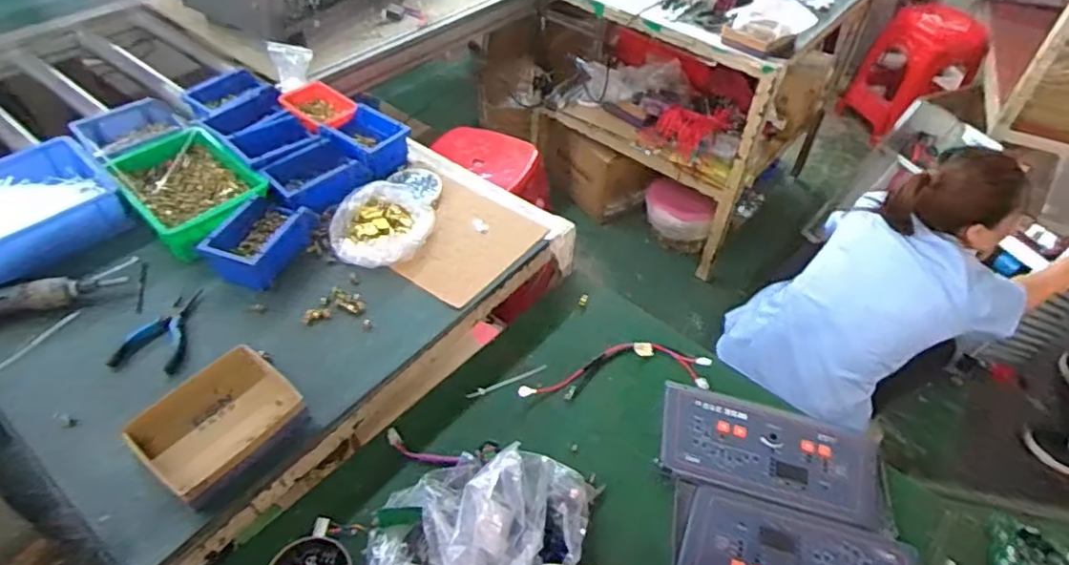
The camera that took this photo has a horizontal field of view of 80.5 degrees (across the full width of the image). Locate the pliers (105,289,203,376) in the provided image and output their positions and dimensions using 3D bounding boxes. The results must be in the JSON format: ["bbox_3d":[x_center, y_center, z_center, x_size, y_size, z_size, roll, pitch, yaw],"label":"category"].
[{"bbox_3d":[-0.545,0.066,0.923,0.091,0.022,0.146,3,46,-1],"label":"pliers"}]

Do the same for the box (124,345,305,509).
[{"bbox_3d":[-0.396,0.172,0.799,0.149,0.050,0.186,33,53,25],"label":"box"}]

